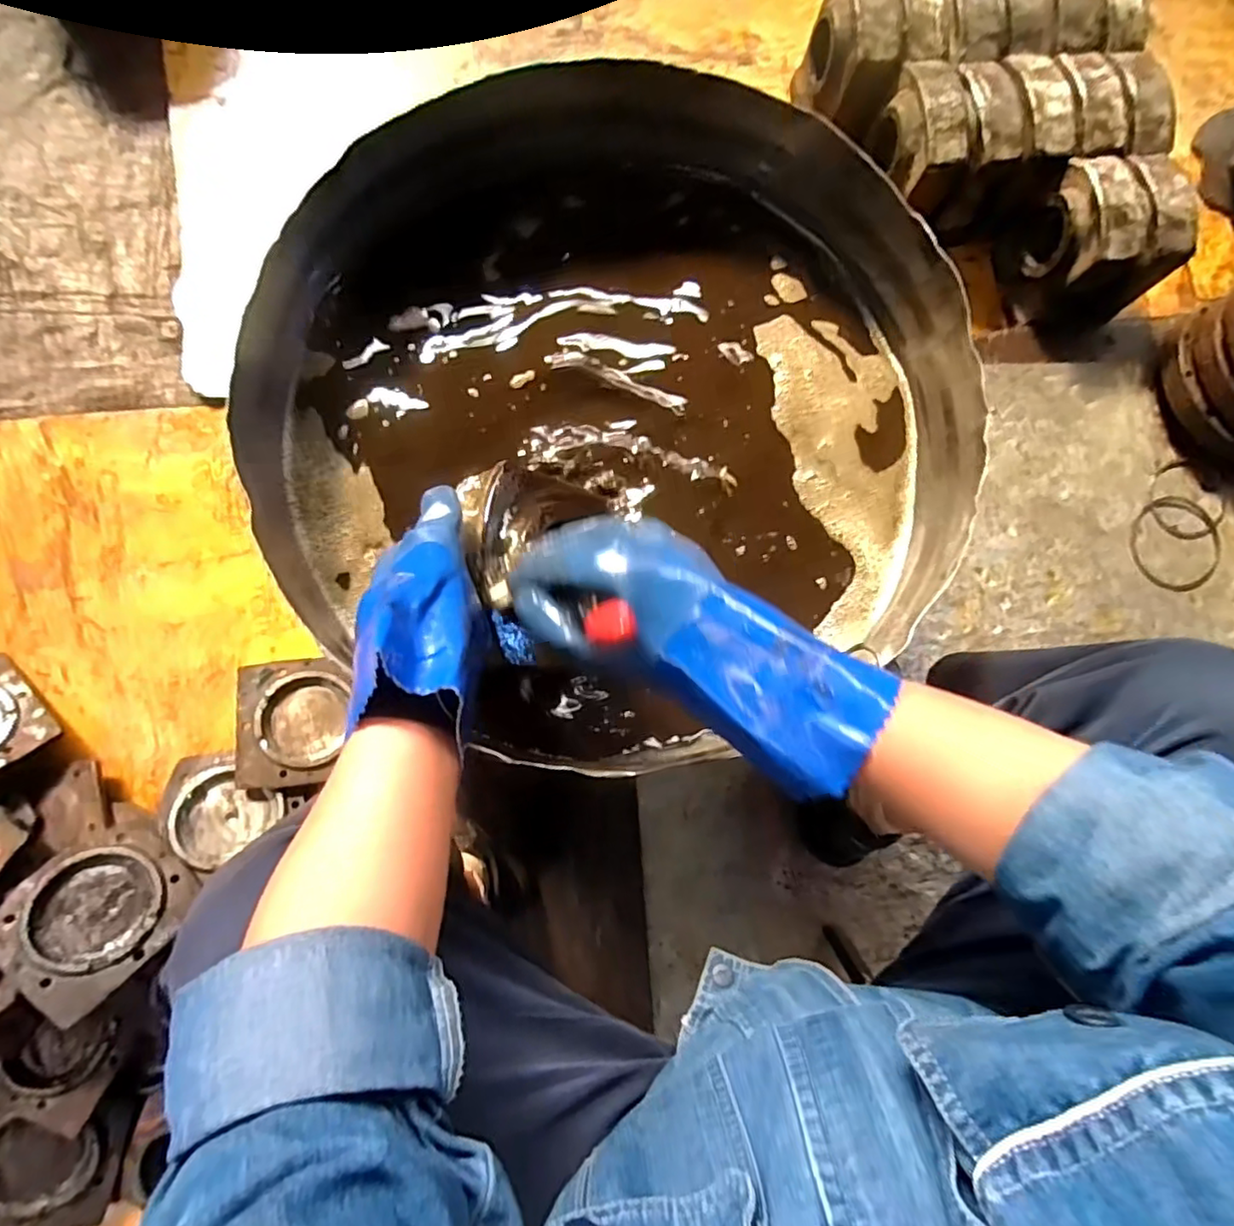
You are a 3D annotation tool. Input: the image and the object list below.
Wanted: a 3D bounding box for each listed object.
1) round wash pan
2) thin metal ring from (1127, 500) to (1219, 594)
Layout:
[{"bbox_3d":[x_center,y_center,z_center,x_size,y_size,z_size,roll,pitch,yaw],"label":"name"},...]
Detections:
[{"bbox_3d":[0.002,-0.170,0.552,0.571,0.147,0.565,0,78,-1],"label":"round wash pan"},{"bbox_3d":[0.803,-0.098,0.912,0.126,0.008,0.134,0,88,10],"label":"thin metal ring"}]

